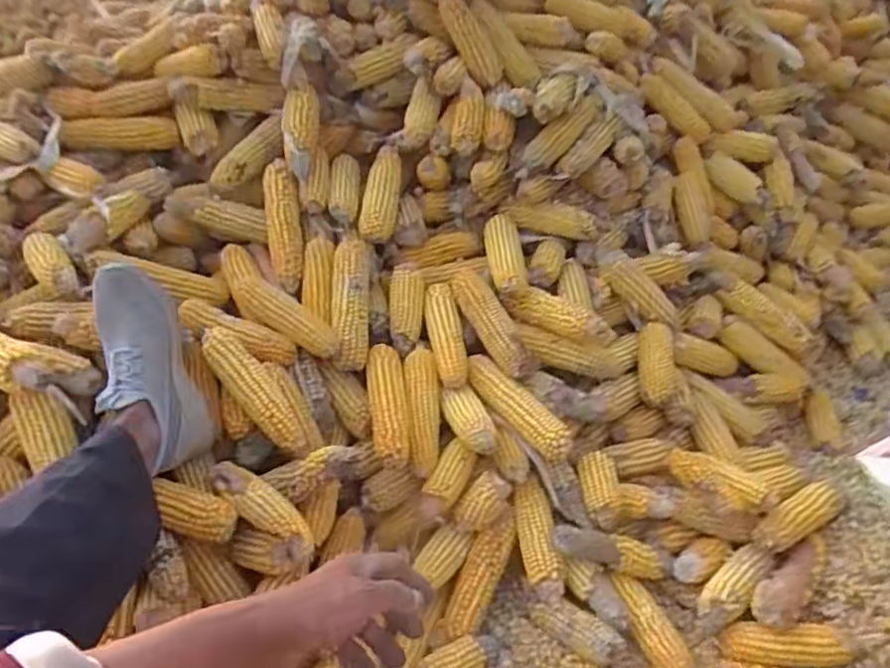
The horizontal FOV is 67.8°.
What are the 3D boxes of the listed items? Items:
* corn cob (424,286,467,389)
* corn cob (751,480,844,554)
[{"bbox_3d":[0.000,-0.006,0.863,0.044,0.036,0.156,-10,62,-5],"label":"corn cob"},{"bbox_3d":[0.442,0.223,0.824,0.193,0.038,0.044,-12,33,-35],"label":"corn cob"}]

